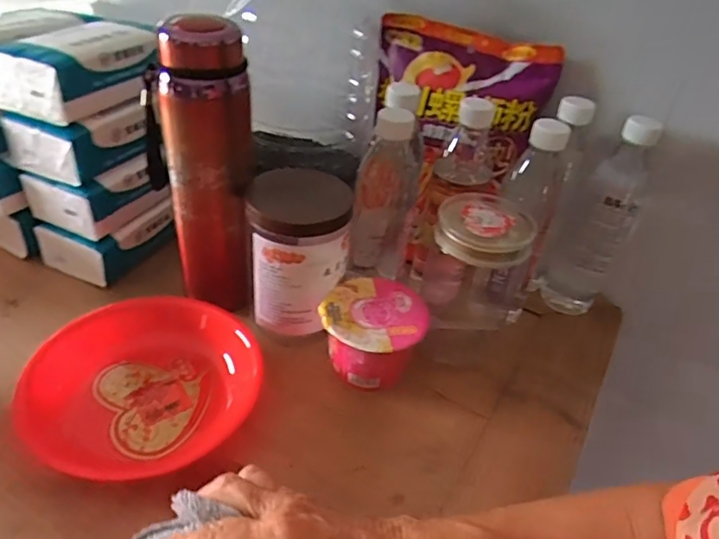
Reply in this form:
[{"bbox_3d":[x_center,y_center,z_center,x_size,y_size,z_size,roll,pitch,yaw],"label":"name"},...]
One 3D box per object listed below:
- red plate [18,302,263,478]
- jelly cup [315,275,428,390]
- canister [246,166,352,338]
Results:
[{"bbox_3d":[-0.182,0.096,0.479,0.190,0.049,0.161,-15,44,-25],"label":"red plate"},{"bbox_3d":[0.011,0.064,0.528,0.092,0.068,0.091,5,39,-4],"label":"jelly cup"},{"bbox_3d":[-0.060,-0.010,0.537,0.089,0.155,0.084,2,39,-7],"label":"canister"}]

